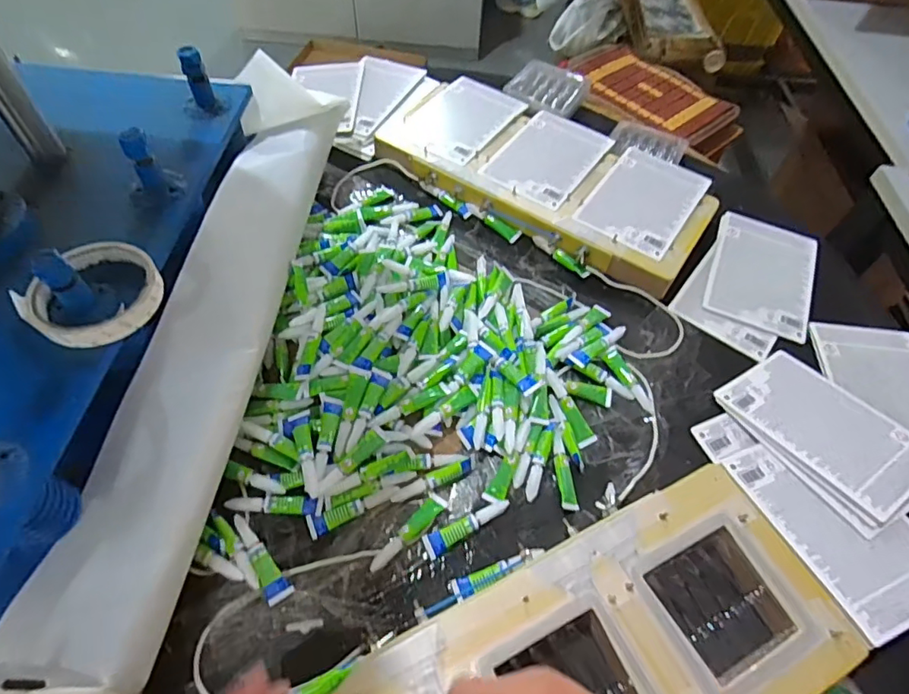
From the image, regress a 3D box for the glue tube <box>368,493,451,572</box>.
[{"bbox_3d":[-0.038,0.160,0.461,0.018,0.015,0.082,34,60,19],"label":"glue tube"}]

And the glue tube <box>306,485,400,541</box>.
[{"bbox_3d":[-0.087,0.142,0.471,0.081,0.013,0.018,-19,59,-16],"label":"glue tube"}]

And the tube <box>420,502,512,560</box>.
[{"bbox_3d":[0.012,0.156,0.469,0.082,0.010,0.018,-22,60,-17],"label":"tube"}]

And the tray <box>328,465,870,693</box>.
[{"bbox_3d":[0.084,0.245,0.388,0.421,0.030,0.171,-25,60,-18],"label":"tray"}]

